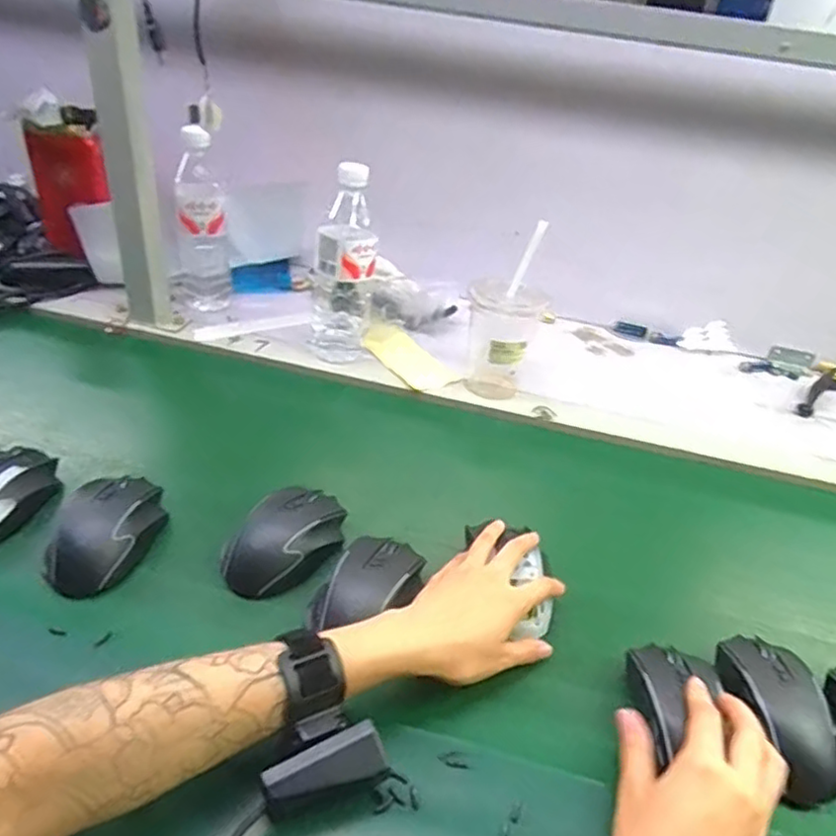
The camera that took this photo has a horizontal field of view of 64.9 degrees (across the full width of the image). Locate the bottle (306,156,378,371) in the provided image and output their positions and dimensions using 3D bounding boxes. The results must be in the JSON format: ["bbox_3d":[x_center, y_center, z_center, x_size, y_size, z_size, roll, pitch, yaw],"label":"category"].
[{"bbox_3d":[-0.087,-0.177,0.779,0.074,0.219,0.065,3,36,-6],"label":"bottle"}]

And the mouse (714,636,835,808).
[{"bbox_3d":[0.250,0.204,0.463,0.060,0.035,0.115,7,35,0],"label":"mouse"}]

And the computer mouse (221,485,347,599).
[{"bbox_3d":[-0.106,0.098,0.547,0.059,0.042,0.115,27,40,27],"label":"computer mouse"}]

